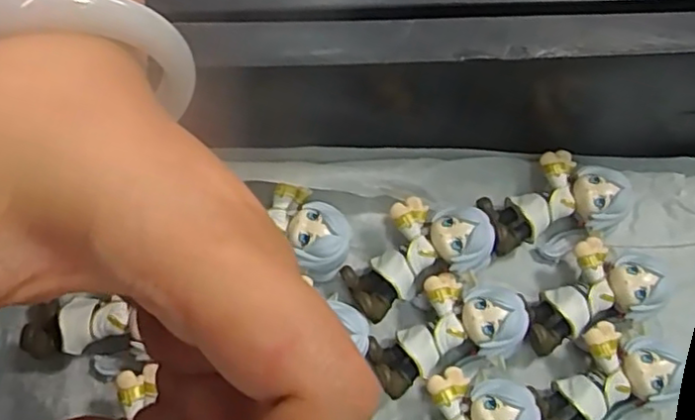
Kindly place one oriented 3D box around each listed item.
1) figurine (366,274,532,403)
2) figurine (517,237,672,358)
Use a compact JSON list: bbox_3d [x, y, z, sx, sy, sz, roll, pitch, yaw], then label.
[{"bbox_3d":[0.038,0.046,0.247,0.060,0.020,0.039,-13,75,-8],"label":"figurine"},{"bbox_3d":[0.096,0.033,0.256,0.059,0.021,0.035,-17,75,-9],"label":"figurine"}]

